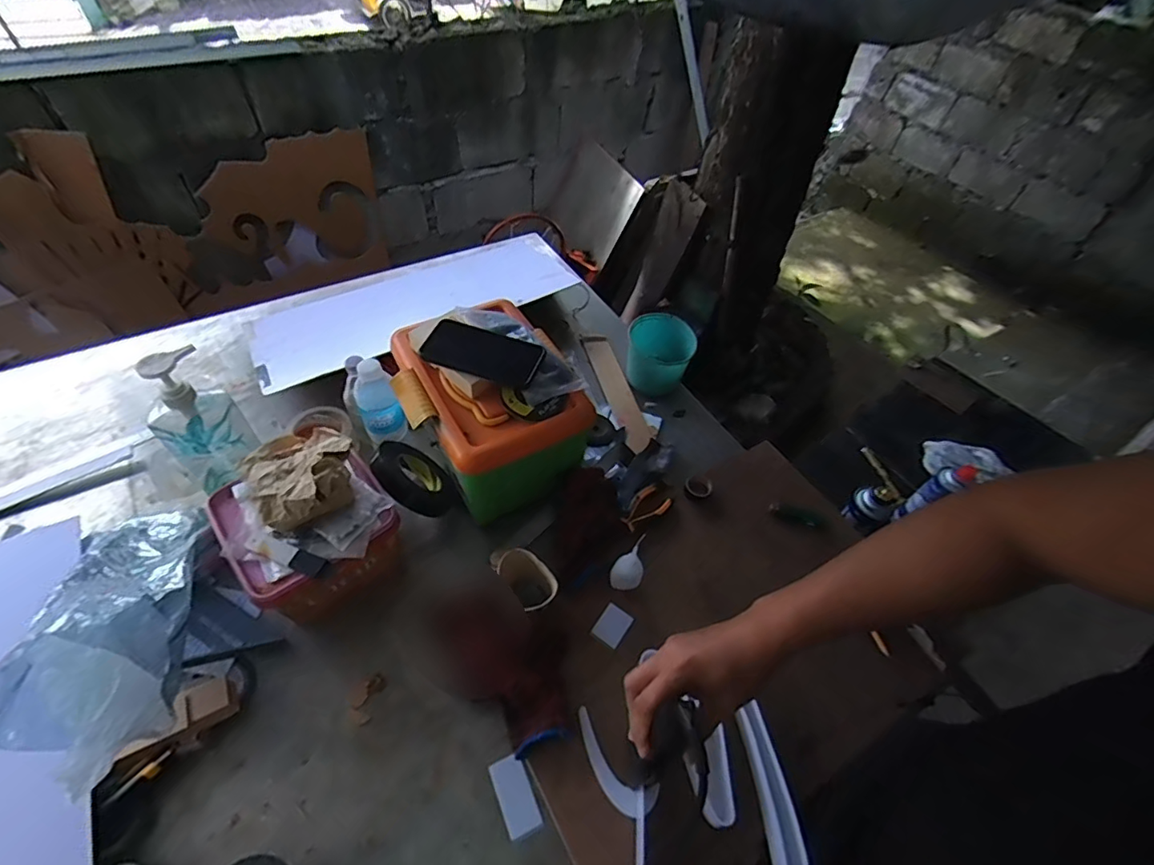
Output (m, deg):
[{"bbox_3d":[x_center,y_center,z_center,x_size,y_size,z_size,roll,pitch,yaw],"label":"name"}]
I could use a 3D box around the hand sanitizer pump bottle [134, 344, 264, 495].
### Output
[{"bbox_3d":[-0.483,-0.002,0.690,0.092,0.216,0.066,-36,64,-28],"label":"hand sanitizer pump bottle"}]

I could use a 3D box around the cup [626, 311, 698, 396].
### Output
[{"bbox_3d":[0.154,-0.142,1.006,0.120,0.108,0.128,3,52,-3],"label":"cup"}]

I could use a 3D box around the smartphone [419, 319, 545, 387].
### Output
[{"bbox_3d":[-0.133,-0.111,0.738,0.160,0.015,0.076,20,53,9],"label":"smartphone"}]

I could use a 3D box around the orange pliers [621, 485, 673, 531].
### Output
[{"bbox_3d":[0.106,0.119,0.825,0.048,0.008,0.088,37,58,22],"label":"orange pliers"}]

